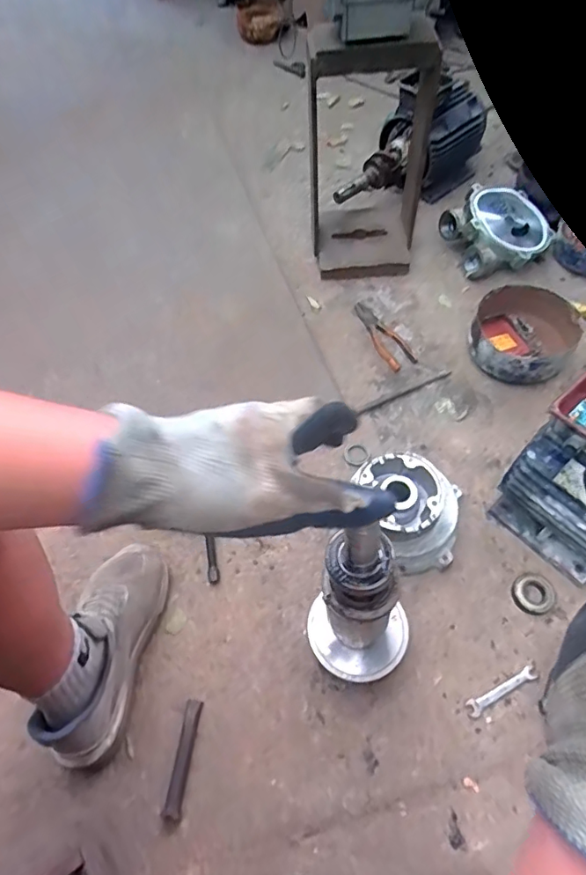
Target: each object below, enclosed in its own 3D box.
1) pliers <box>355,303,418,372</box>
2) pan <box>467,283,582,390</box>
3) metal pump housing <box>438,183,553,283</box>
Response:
[{"bbox_3d":[0.183,-0.212,1.084,0.065,0.010,0.182,-26,63,-14],"label":"pliers"},{"bbox_3d":[0.448,-0.197,1.030,0.188,0.079,0.213,35,66,19],"label":"pan"},{"bbox_3d":[0.460,-0.458,1.166,0.212,0.099,0.195,-23,60,-12],"label":"metal pump housing"}]

